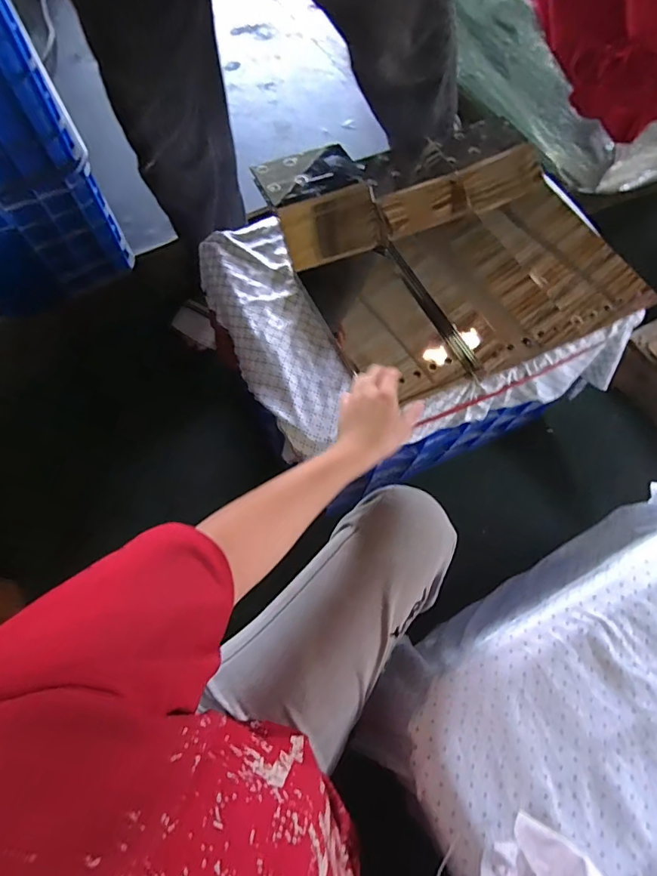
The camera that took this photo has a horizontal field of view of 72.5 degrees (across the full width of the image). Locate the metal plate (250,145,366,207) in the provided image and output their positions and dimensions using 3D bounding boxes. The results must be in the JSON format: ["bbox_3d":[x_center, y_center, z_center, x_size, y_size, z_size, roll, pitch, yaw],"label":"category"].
[{"bbox_3d":[-0.028,-0.403,0.682,0.159,0.009,0.090,-21,70,-13],"label":"metal plate"}]

